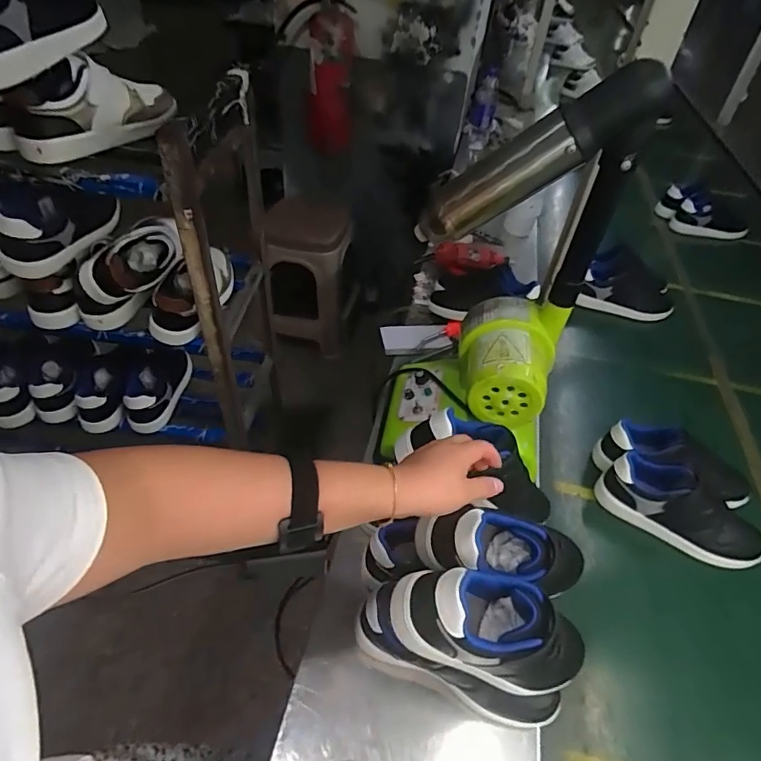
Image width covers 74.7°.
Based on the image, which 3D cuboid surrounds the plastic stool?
[{"bbox_3d":[-0.270,-0.363,1.842,0.293,0.561,0.262,5,45,-2],"label":"plastic stool"}]

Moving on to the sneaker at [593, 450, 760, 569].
[{"bbox_3d":[0.443,0.180,0.724,0.230,0.084,0.098,19,46,12],"label":"sneaker"}]

